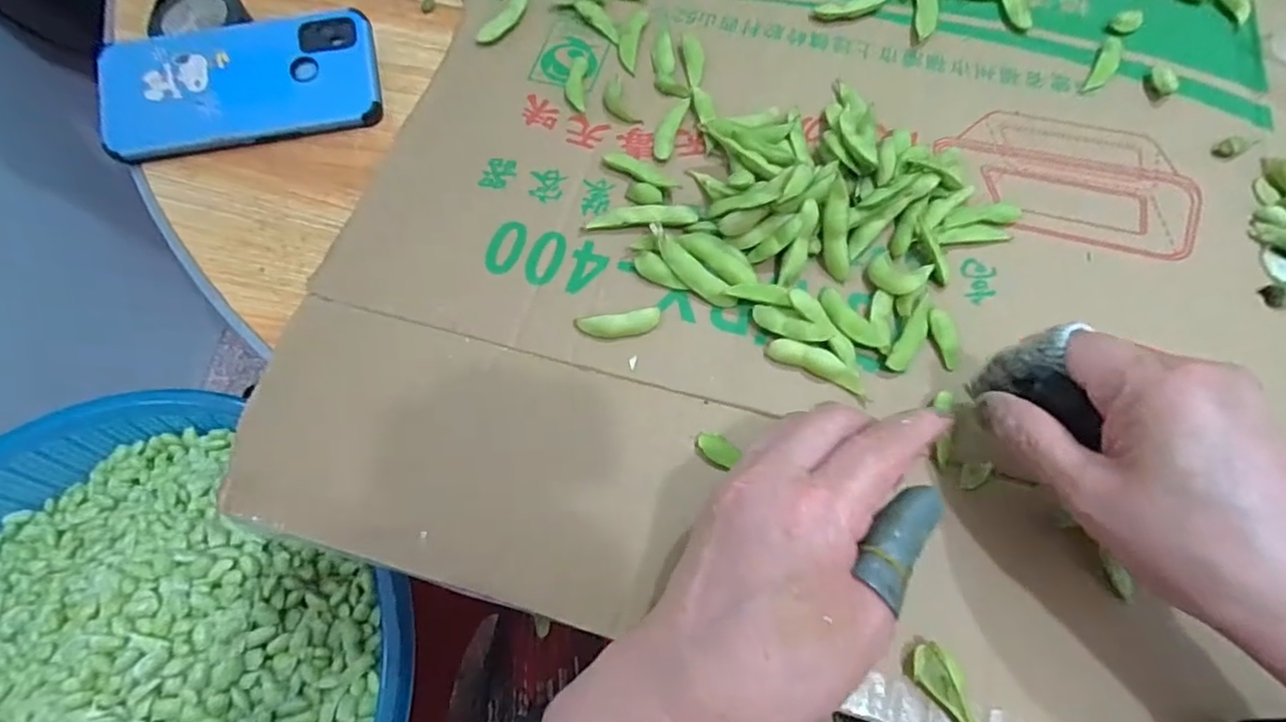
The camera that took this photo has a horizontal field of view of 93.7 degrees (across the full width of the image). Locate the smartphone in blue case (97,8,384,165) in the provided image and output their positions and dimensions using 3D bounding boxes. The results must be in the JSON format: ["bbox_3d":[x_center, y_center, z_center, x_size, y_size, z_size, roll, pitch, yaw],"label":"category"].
[{"bbox_3d":[-0.252,-0.174,0.378,0.162,0.009,0.077,-12,88,-5],"label":"smartphone in blue case"}]

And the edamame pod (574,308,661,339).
[{"bbox_3d":[-0.013,-0.019,0.310,0.043,0.008,0.012,-7,67,-1],"label":"edamame pod"}]

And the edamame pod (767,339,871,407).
[{"bbox_3d":[0.089,0.002,0.298,0.054,0.009,0.014,28,71,13],"label":"edamame pod"}]

